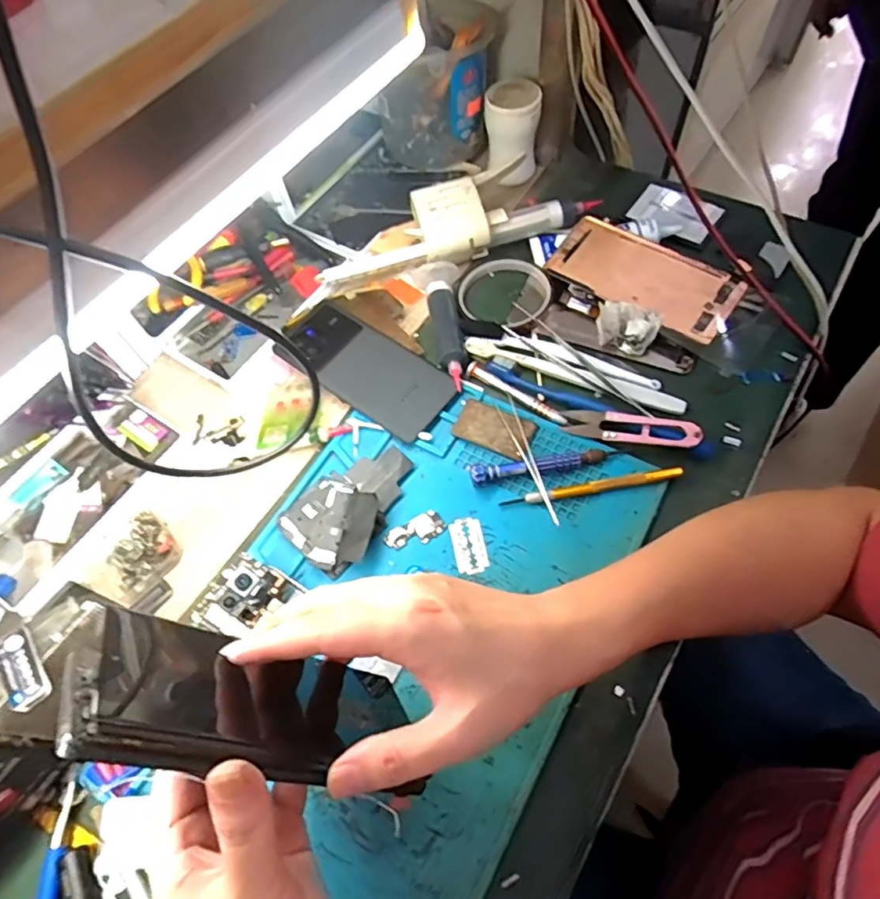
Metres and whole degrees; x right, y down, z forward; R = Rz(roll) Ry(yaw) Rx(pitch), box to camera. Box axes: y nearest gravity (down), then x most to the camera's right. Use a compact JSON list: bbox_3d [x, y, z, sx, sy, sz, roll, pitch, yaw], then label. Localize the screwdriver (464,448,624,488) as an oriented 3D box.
[{"bbox_3d":[0.082,0.011,0.433,0.118,0.015,0.015,-10,61,-1],"label":"screwdriver"}]

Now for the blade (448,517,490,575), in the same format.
[{"bbox_3d":[0.021,0.070,0.415,0.024,0.004,0.042,-12,62,-2],"label":"blade"}]

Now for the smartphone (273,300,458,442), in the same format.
[{"bbox_3d":[-0.065,-0.074,0.496,0.158,0.011,0.073,32,68,19],"label":"smartphone"}]

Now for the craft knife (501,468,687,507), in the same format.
[{"bbox_3d":[0.113,0.028,0.423,0.133,0.011,0.009,-9,61,-1],"label":"craft knife"}]

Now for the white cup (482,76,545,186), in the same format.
[{"bbox_3d":[0.074,-0.320,0.577,0.056,0.082,0.066,4,62,6],"label":"white cup"}]

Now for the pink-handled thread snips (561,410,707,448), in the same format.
[{"bbox_3d":[0.145,-0.016,0.435,0.102,0.011,0.021,8,62,24],"label":"pink-handled thread snips"}]

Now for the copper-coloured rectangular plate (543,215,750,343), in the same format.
[{"bbox_3d":[0.181,-0.154,0.503,0.160,0.010,0.077,38,79,23],"label":"copper-coloured rectangular plate"}]

